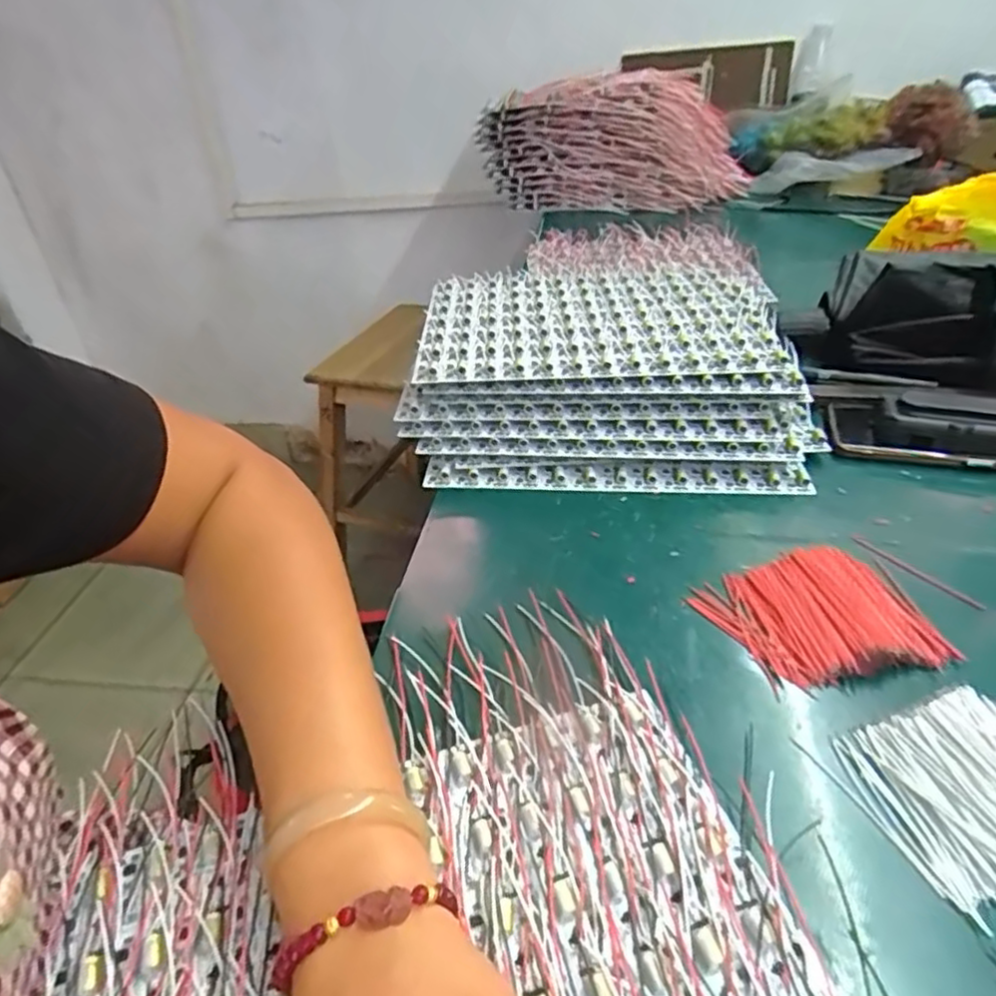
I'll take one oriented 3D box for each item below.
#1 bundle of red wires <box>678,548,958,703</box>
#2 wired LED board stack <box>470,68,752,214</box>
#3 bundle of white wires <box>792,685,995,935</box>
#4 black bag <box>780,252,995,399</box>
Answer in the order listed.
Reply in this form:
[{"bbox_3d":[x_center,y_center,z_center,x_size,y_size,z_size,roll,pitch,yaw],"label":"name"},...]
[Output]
[{"bbox_3d":[0.185,0.066,0.397,0.117,0.016,0.091,-12,38,-10],"label":"bundle of red wires"},{"bbox_3d":[0.194,-0.598,1.158,0.421,0.187,0.160,12,45,23],"label":"wired LED board stack"},{"bbox_3d":[0.216,0.130,0.300,0.108,0.016,0.090,-11,38,-9],"label":"bundle of white wires"},{"bbox_3d":[0.380,-0.160,0.616,0.225,0.103,0.104,22,43,28],"label":"black bag"}]

